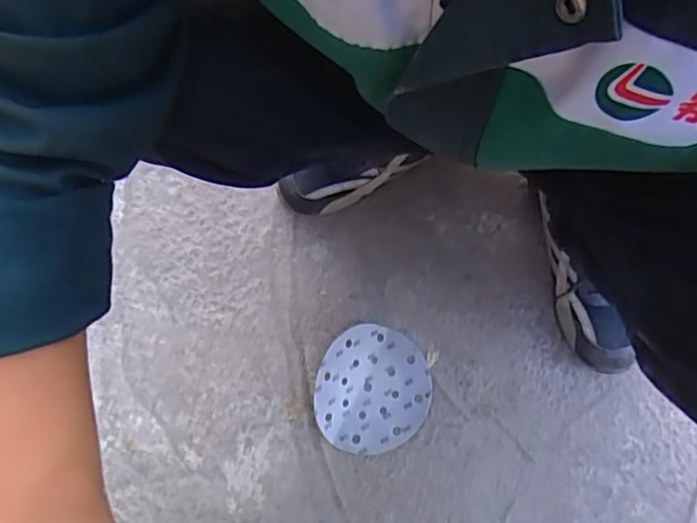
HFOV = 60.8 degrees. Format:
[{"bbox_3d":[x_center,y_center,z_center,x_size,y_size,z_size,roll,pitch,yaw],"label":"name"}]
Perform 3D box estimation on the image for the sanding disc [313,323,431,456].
[{"bbox_3d":[0.029,0.142,0.664,0.122,0.037,0.139,13,74,4],"label":"sanding disc"}]

